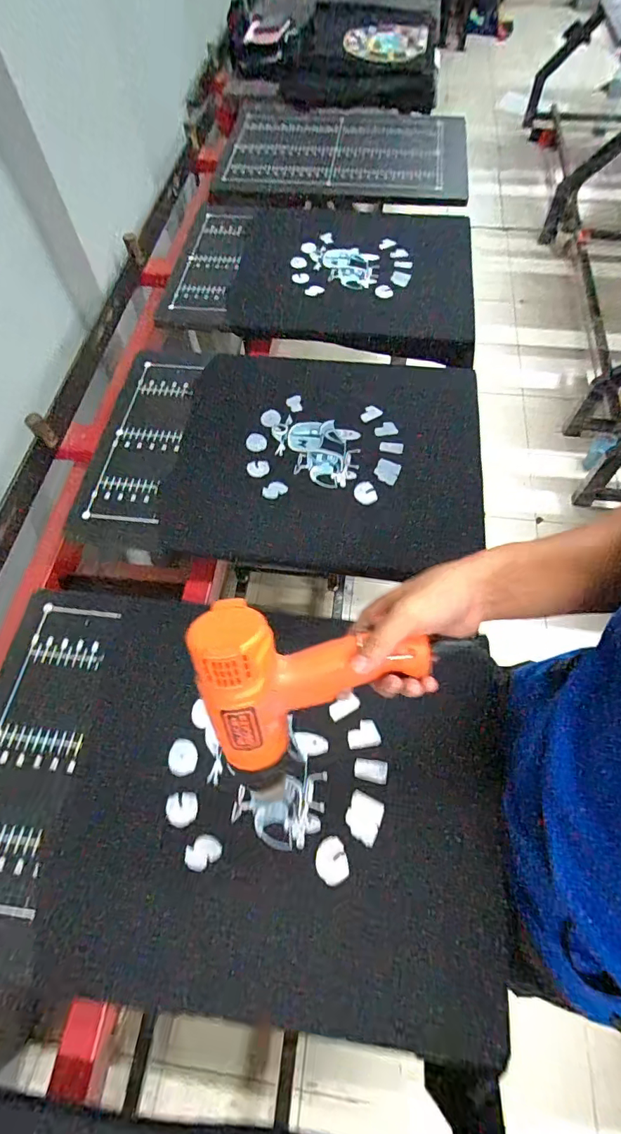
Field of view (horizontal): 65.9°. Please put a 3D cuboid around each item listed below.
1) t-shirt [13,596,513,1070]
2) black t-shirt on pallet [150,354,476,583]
[{"bbox_3d":[-0.031,0.237,0.515,0.465,0.021,0.380,7,63,7],"label":"t-shirt"},{"bbox_3d":[0.025,-0.187,0.748,0.462,0.065,0.392,4,69,3],"label":"black t-shirt on pallet"}]

